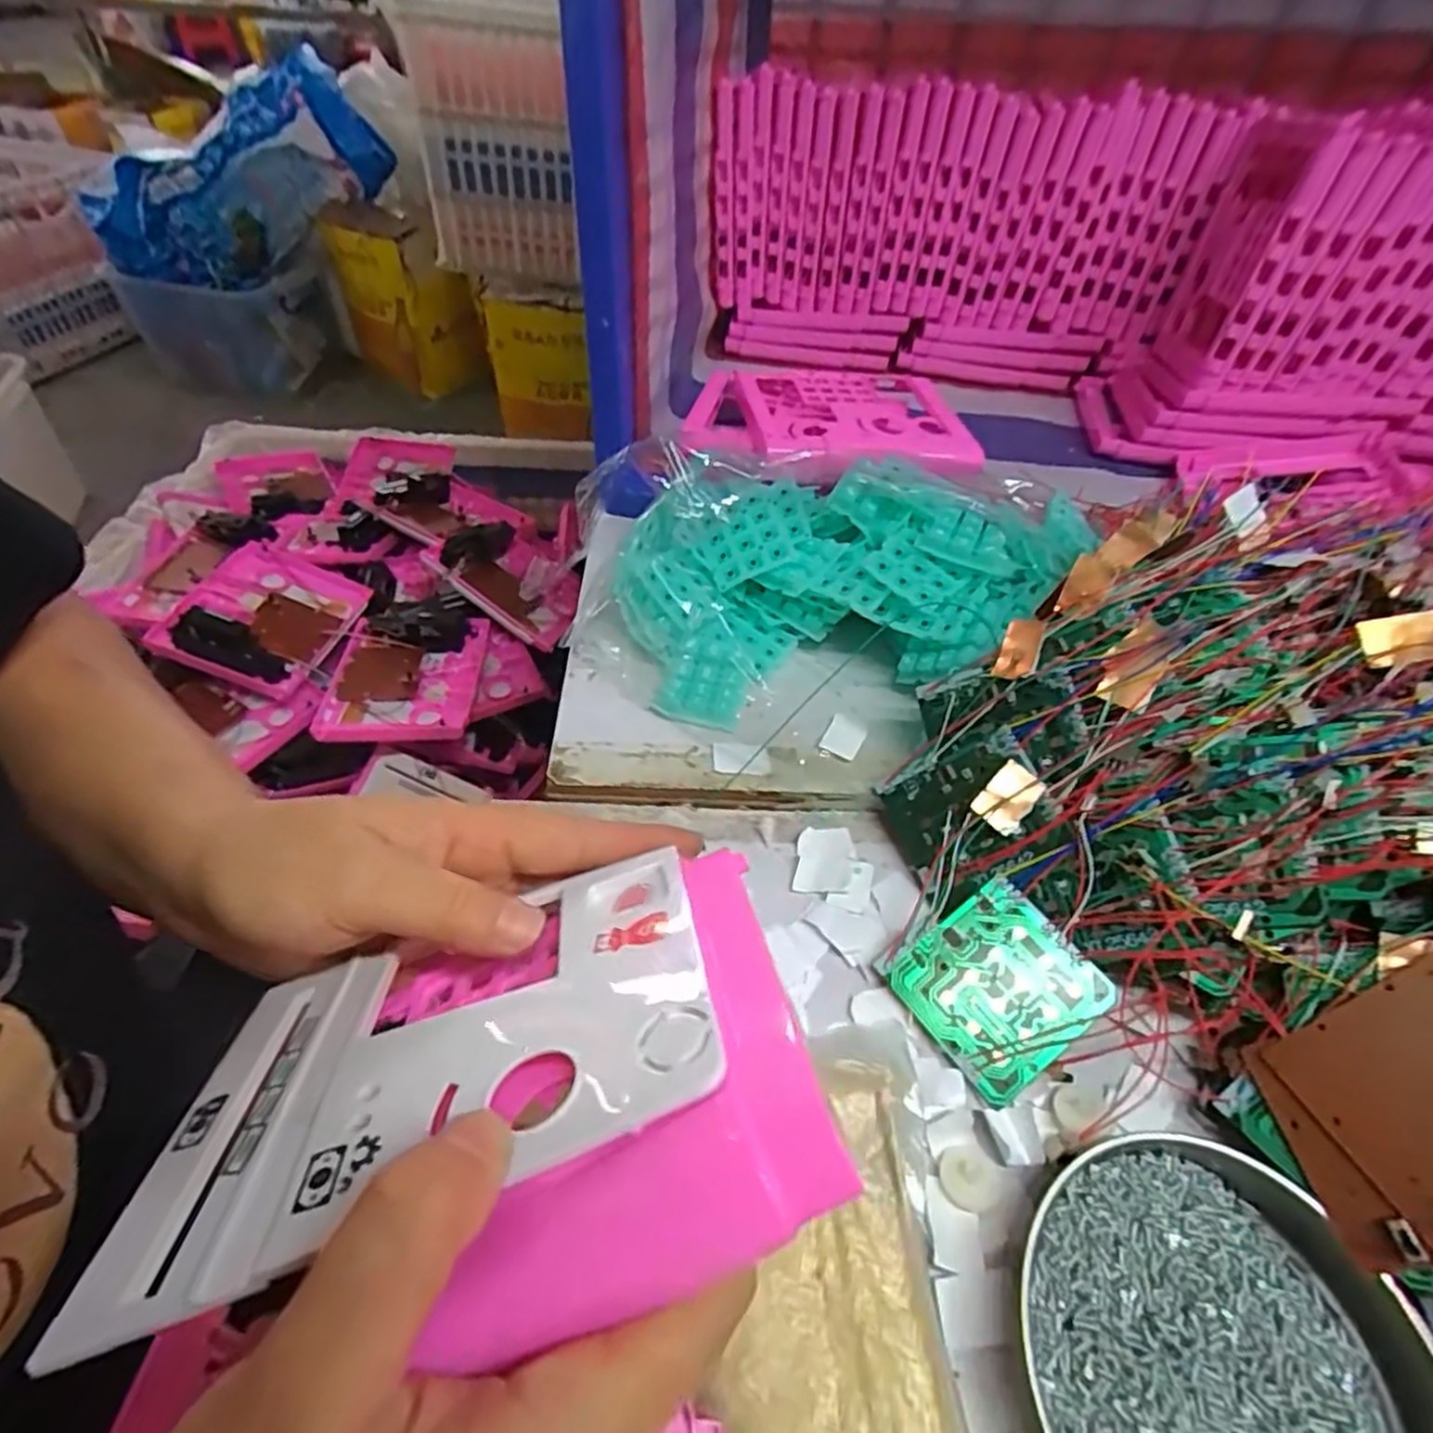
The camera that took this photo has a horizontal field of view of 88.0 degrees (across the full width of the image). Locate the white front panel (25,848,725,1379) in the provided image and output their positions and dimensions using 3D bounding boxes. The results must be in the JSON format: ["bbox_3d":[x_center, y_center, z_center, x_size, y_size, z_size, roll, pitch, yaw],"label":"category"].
[{"bbox_3d":[-0.071,0.086,0.197,0.139,0.007,0.103,-19,20,-6],"label":"white front panel"}]

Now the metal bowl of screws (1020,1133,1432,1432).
[{"bbox_3d":[0.169,0.216,0.241,0.129,0.021,0.133,2,48,-2],"label":"metal bowl of screws"}]

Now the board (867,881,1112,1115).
[{"bbox_3d":[0.122,0.116,0.324,0.070,0.004,0.071,-37,64,-8],"label":"board"}]

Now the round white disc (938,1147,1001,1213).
[{"bbox_3d":[0.097,0.176,0.283,0.022,0.004,0.021,2,48,-2],"label":"round white disc"}]

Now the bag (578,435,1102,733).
[{"bbox_3d":[0.064,-0.084,0.438,0.283,0.092,0.158,-3,48,-6],"label":"bag"}]

